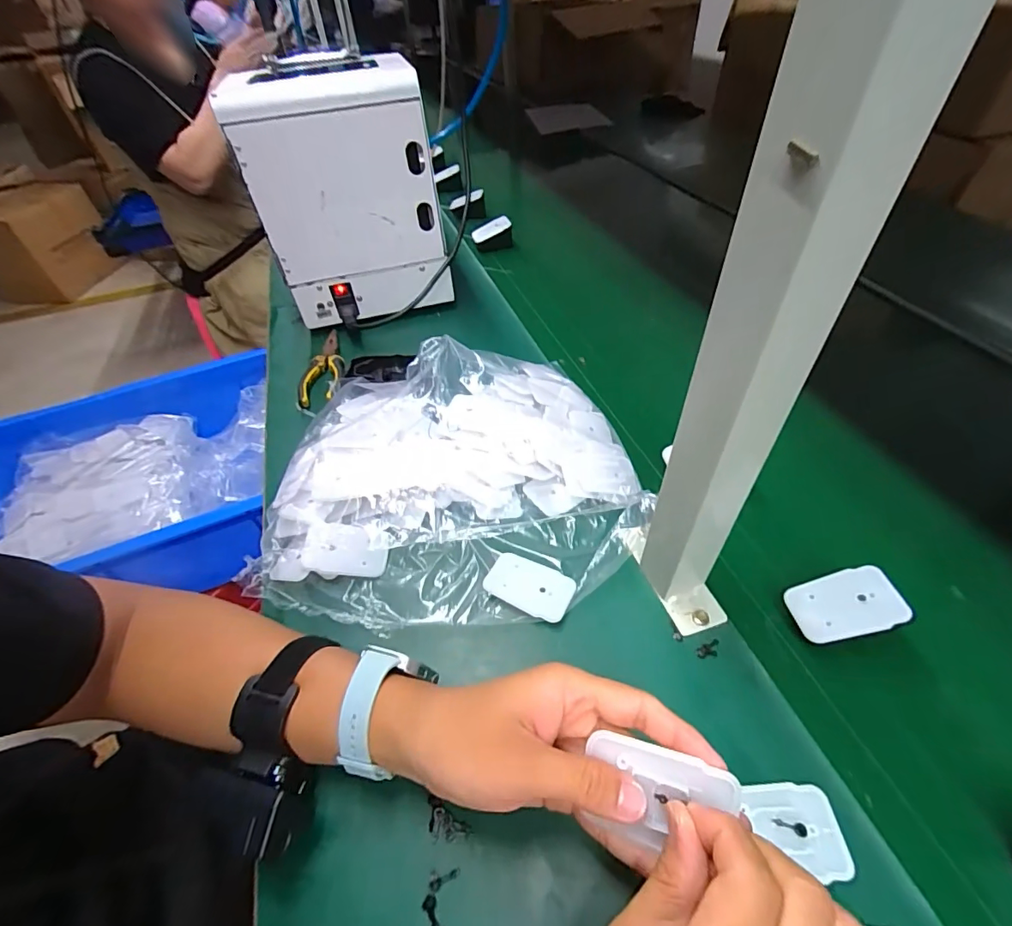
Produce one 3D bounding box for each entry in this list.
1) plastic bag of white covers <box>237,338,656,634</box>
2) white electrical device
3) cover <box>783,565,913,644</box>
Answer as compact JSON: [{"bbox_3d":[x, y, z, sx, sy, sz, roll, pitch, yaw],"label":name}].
[{"bbox_3d":[-0.044,-0.001,0.445,0.332,0.064,0.297,0,49,4],"label":"plastic bag of white covers"},{"bbox_3d":[-0.205,-0.331,0.622,0.211,0.277,0.145,-19,50,-12],"label":"white electrical device"},{"bbox_3d":[0.243,0.102,0.344,0.069,0.004,0.044,-22,50,10],"label":"cover"}]

